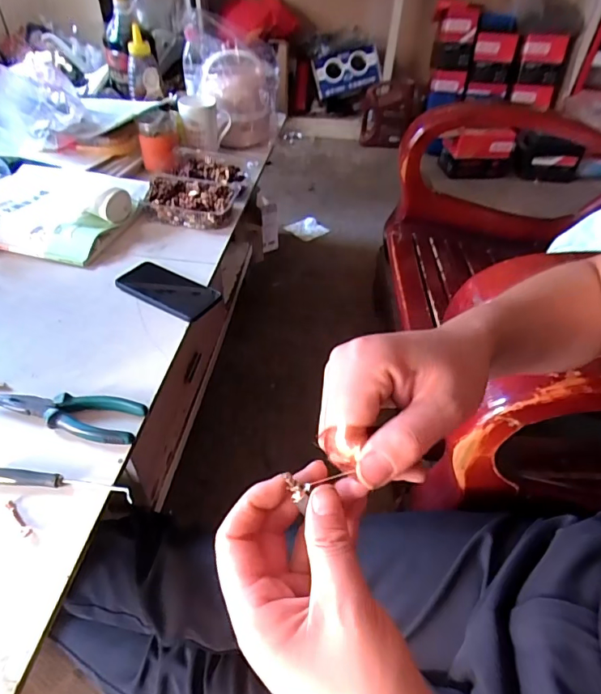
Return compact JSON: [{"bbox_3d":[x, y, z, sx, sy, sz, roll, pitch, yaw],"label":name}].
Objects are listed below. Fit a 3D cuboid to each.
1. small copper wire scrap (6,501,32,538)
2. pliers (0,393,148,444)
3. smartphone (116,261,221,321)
[{"bbox_3d":[-0.270,0.164,0.435,0.047,0.007,0.008,35,52,28],"label":"small copper wire scrap"},{"bbox_3d":[-0.269,0.071,0.518,0.174,0.018,0.053,10,44,5],"label":"pliers"},{"bbox_3d":[-0.199,-0.089,0.696,0.149,0.011,0.080,23,49,17],"label":"smartphone"}]

